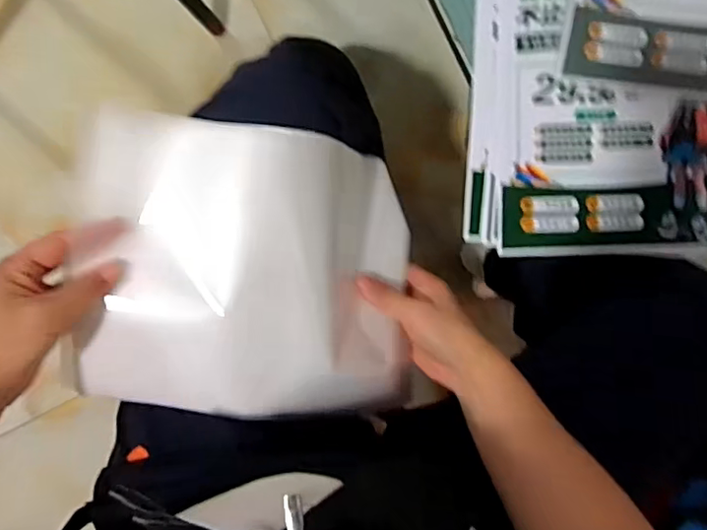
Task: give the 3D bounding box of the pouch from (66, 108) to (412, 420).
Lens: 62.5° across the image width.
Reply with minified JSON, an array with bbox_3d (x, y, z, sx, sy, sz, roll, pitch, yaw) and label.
[{"bbox_3d":[-0.076,0.004,0.475,0.251,0.102,0.217,4,93,-4],"label":"pouch"}]

